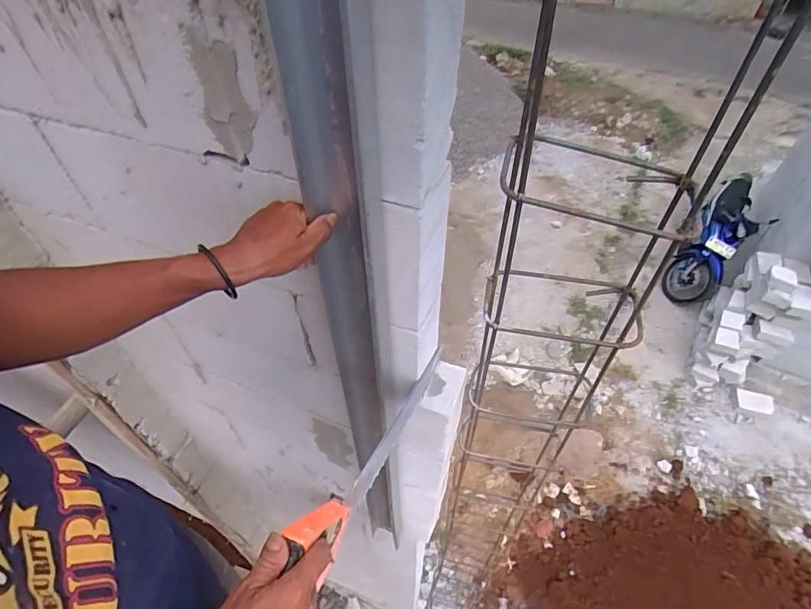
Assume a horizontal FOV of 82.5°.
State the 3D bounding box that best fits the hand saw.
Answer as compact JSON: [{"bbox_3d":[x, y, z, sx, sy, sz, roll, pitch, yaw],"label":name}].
[{"bbox_3d":[-0.025,0.178,0.609,0.022,0.099,0.467,16,17,14],"label":"hand saw"}]

